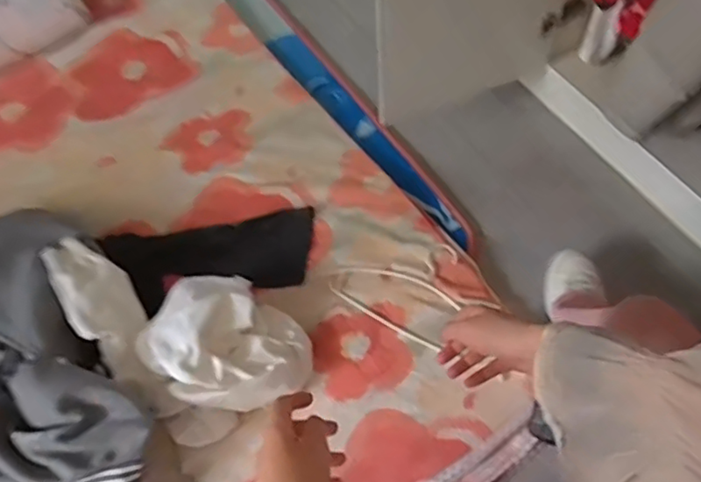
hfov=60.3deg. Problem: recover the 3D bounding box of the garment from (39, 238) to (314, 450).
[{"bbox_3d":[-0.312,0.133,1.073,0.480,0.133,0.276,39,70,23],"label":"garment"}]

